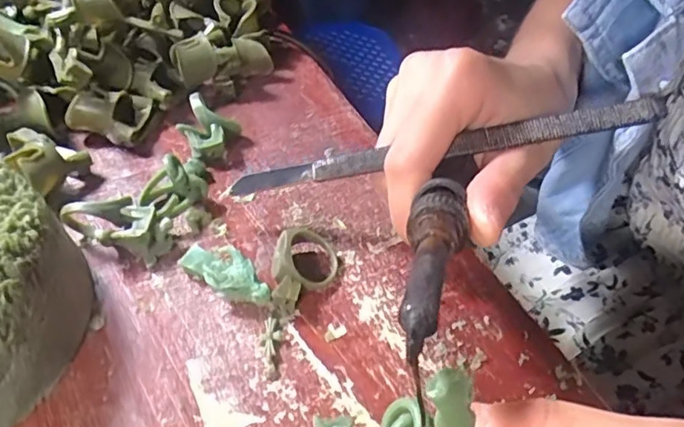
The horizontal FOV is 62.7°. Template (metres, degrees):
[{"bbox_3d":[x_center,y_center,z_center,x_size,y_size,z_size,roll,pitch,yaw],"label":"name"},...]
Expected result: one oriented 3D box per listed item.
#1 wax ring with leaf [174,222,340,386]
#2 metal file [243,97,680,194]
[{"bbox_3d":[-0.025,0.022,0.214,0.049,0.016,0.059,-30,56,-29],"label":"wax ring with leaf"},{"bbox_3d":[0.034,-0.025,0.214,0.160,0.007,0.007,-10,46,11],"label":"metal file"}]

